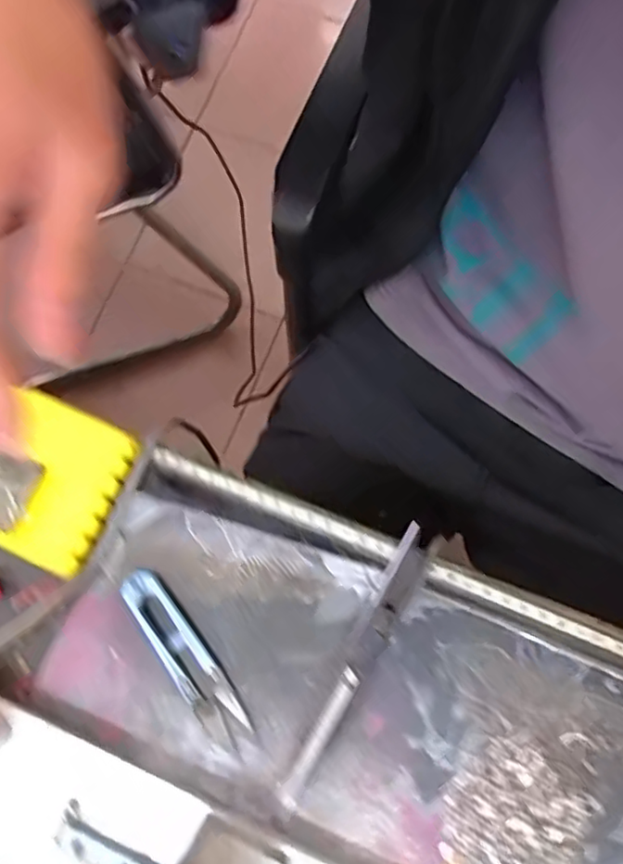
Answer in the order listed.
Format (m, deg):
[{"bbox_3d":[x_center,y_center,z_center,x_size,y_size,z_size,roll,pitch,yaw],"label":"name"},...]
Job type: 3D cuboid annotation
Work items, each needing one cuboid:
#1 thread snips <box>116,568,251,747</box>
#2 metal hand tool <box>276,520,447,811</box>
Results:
[{"bbox_3d":[-0.066,0.116,0.326,0.024,0.011,0.099,-36,78,-8],"label":"thread snips"},{"bbox_3d":[0.026,0.117,0.321,0.018,0.009,0.149,27,78,8],"label":"metal hand tool"}]

